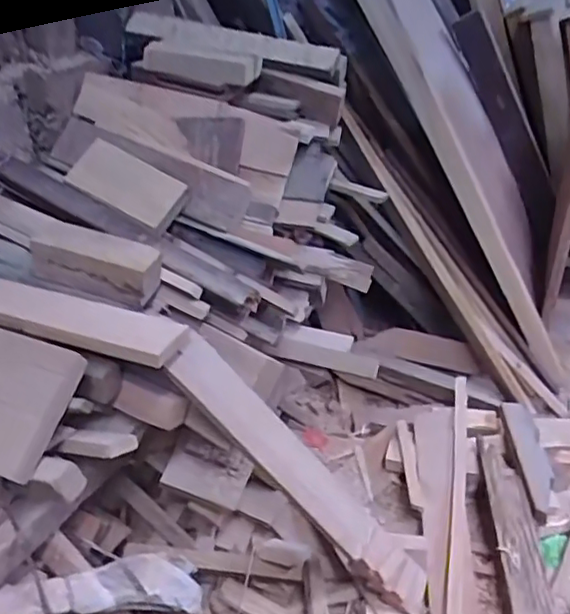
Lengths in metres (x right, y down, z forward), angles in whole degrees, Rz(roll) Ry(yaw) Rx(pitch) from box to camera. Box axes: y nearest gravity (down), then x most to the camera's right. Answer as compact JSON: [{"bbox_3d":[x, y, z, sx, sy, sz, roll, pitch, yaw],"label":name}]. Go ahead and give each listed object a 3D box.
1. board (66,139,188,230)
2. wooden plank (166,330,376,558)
[{"bbox_3d":[-0.308,-0.244,1.206,0.234,0.030,0.103,29,81,7],"label":"board"},{"bbox_3d":[-0.012,0.243,1.063,0.052,0.502,0.109,-31,21,27],"label":"wooden plank"}]

